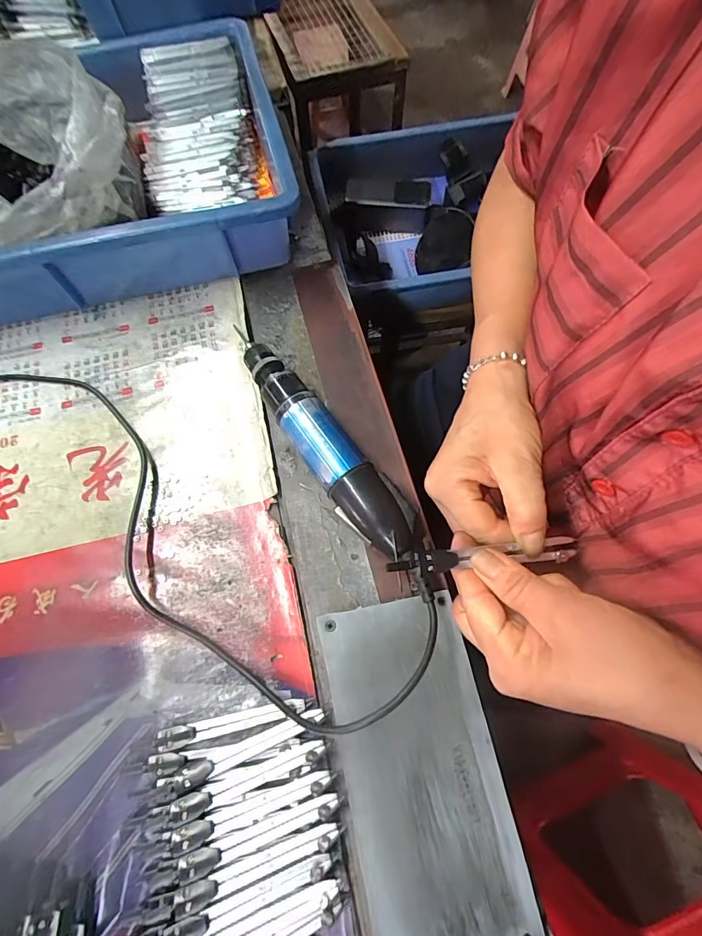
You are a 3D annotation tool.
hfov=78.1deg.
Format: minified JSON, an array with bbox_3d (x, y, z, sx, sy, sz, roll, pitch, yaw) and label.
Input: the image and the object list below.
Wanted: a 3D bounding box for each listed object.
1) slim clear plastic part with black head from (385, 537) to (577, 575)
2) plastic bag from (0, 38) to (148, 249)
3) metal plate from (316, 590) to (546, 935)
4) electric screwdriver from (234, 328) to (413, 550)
[{"bbox_3d":[0.078,0.053,0.256,0.113,0.005,0.013,-5,68,-5],"label":"slim clear plastic part with black head"},{"bbox_3d":[-0.311,-0.276,0.389,0.188,0.100,0.179,27,72,13],"label":"plastic bag"},{"bbox_3d":[0.043,0.185,0.267,0.093,0.009,0.197,-12,68,-2],"label":"metal plate"},{"bbox_3d":[-0.027,-0.023,0.337,0.037,0.040,0.216,-34,71,-11],"label":"electric screwdriver"}]

